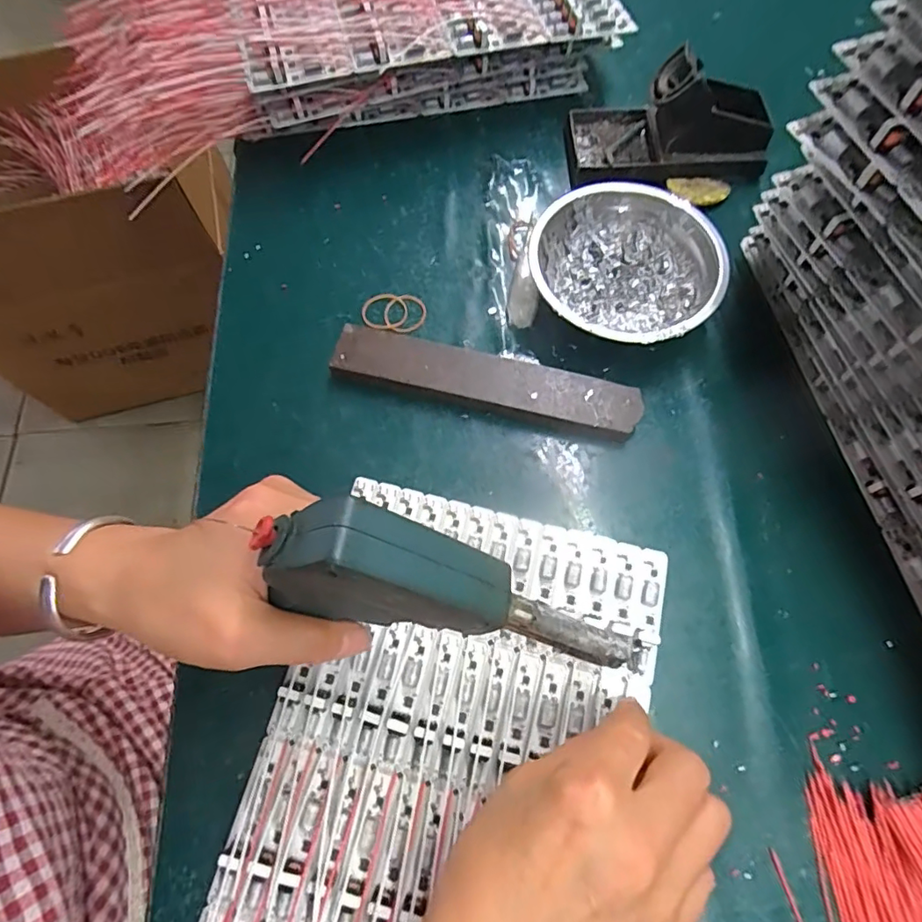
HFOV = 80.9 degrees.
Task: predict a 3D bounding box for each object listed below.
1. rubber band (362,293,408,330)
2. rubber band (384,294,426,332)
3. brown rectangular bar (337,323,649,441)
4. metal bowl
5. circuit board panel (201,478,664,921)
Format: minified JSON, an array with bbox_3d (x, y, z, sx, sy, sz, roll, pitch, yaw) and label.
[{"bbox_3d":[-0.054,-0.106,0.383,0.032,0.004,0.032,-11,69,-3],"label":"rubber band"},{"bbox_3d":[-0.040,-0.105,0.384,0.031,0.004,0.031,1,68,-3],"label":"rubber band"},{"bbox_3d":[0.016,-0.053,0.355,0.198,0.021,0.035,12,70,6],"label":"brown rectangular bar"},{"bbox_3d":[0.109,-0.128,0.369,0.121,0.037,0.124,-1,69,1],"label":"metal bowl"},{"bbox_3d":[-0.009,0.164,0.274,0.189,0.017,0.296,13,70,7],"label":"circuit board panel"}]

